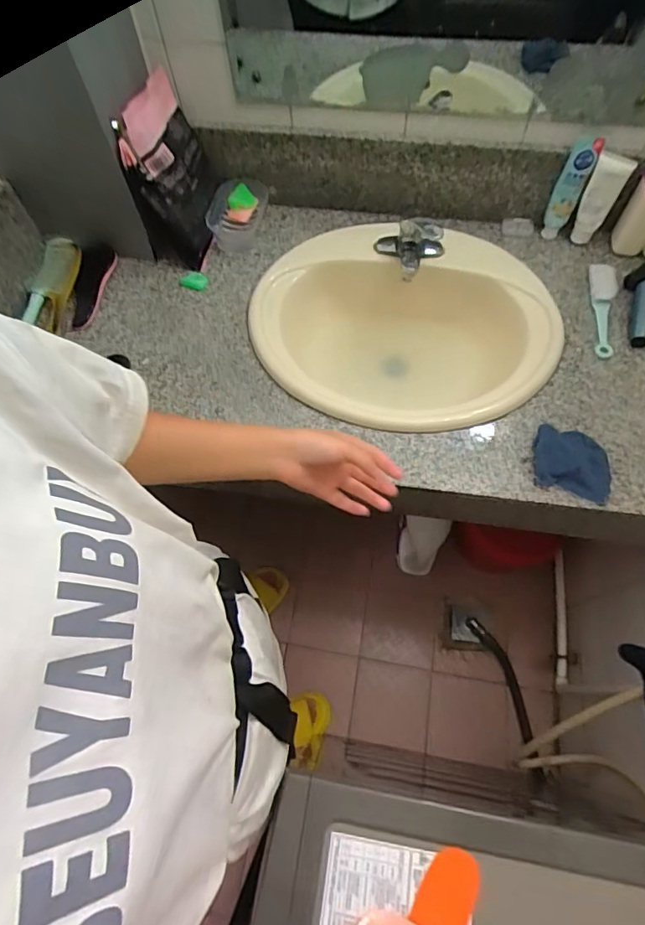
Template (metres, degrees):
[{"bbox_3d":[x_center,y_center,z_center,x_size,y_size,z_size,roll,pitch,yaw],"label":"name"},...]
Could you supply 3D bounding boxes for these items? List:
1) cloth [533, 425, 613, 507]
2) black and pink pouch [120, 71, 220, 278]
[{"bbox_3d":[0.373,-0.001,0.755,0.111,0.020,0.108,17,67,9],"label":"cloth"},{"bbox_3d":[-0.273,-0.522,0.923,0.115,0.238,0.214,-1,66,1],"label":"black and pink pouch"}]

